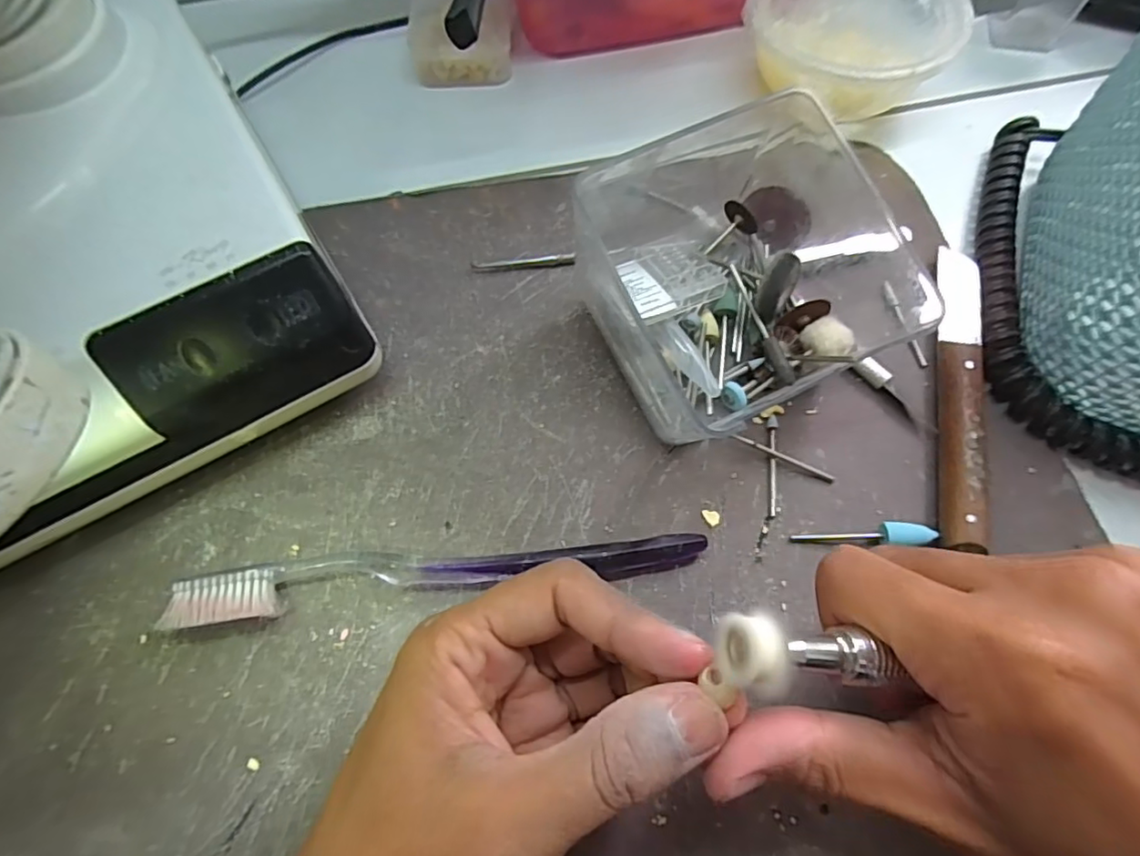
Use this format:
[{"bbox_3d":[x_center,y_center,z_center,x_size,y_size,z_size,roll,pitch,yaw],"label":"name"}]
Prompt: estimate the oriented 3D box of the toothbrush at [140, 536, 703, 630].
[{"bbox_3d":[-0.046,0.051,0.204,0.186,0.013,0.020,-6,68,-2],"label":"toothbrush"}]

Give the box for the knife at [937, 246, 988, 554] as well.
[{"bbox_3d":[0.154,-0.012,0.228,0.014,0.016,0.124,12,68,5],"label":"knife"}]

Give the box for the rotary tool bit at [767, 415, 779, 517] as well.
[{"bbox_3d":[0.081,0.014,0.225,0.004,0.004,0.041,5,68,2],"label":"rotary tool bit"}]

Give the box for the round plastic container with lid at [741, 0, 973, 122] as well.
[{"bbox_3d":[0.138,-0.196,0.292,0.100,0.038,0.101,0,68,0],"label":"round plastic container with lid"}]

